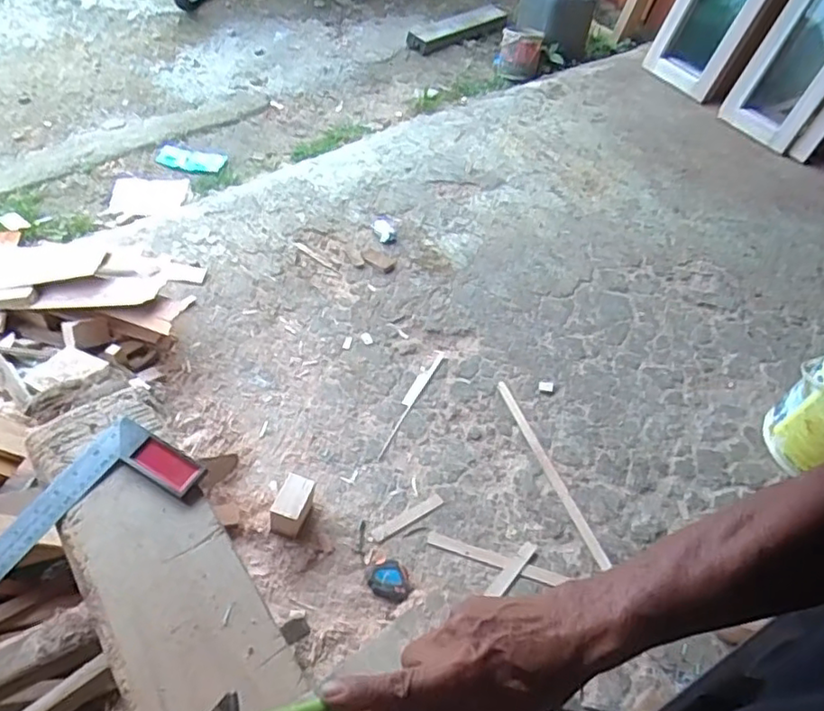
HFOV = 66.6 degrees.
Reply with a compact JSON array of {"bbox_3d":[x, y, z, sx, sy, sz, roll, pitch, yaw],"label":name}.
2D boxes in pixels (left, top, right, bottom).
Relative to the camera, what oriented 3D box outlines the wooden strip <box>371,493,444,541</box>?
[{"bbox_3d":[-0.012,0.370,1.444,0.183,0.005,0.031,-26,57,-22],"label":"wooden strip"}]

